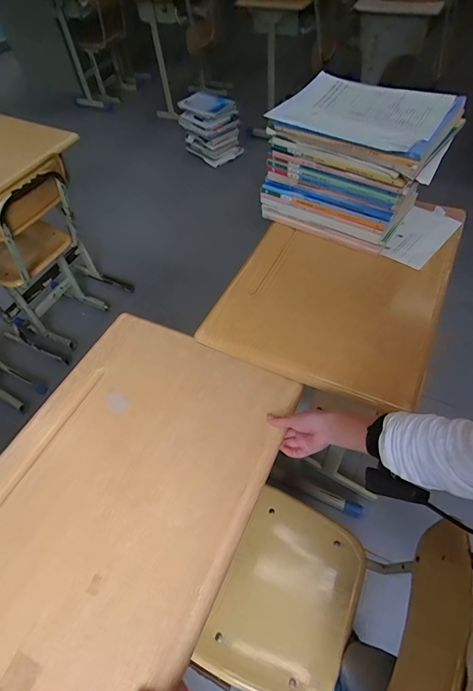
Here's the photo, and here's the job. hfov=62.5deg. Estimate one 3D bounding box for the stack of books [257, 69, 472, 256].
[{"bbox_3d":[0.256,-0.383,0.862,0.342,0.273,0.218,27,60,22],"label":"stack of books"}]

